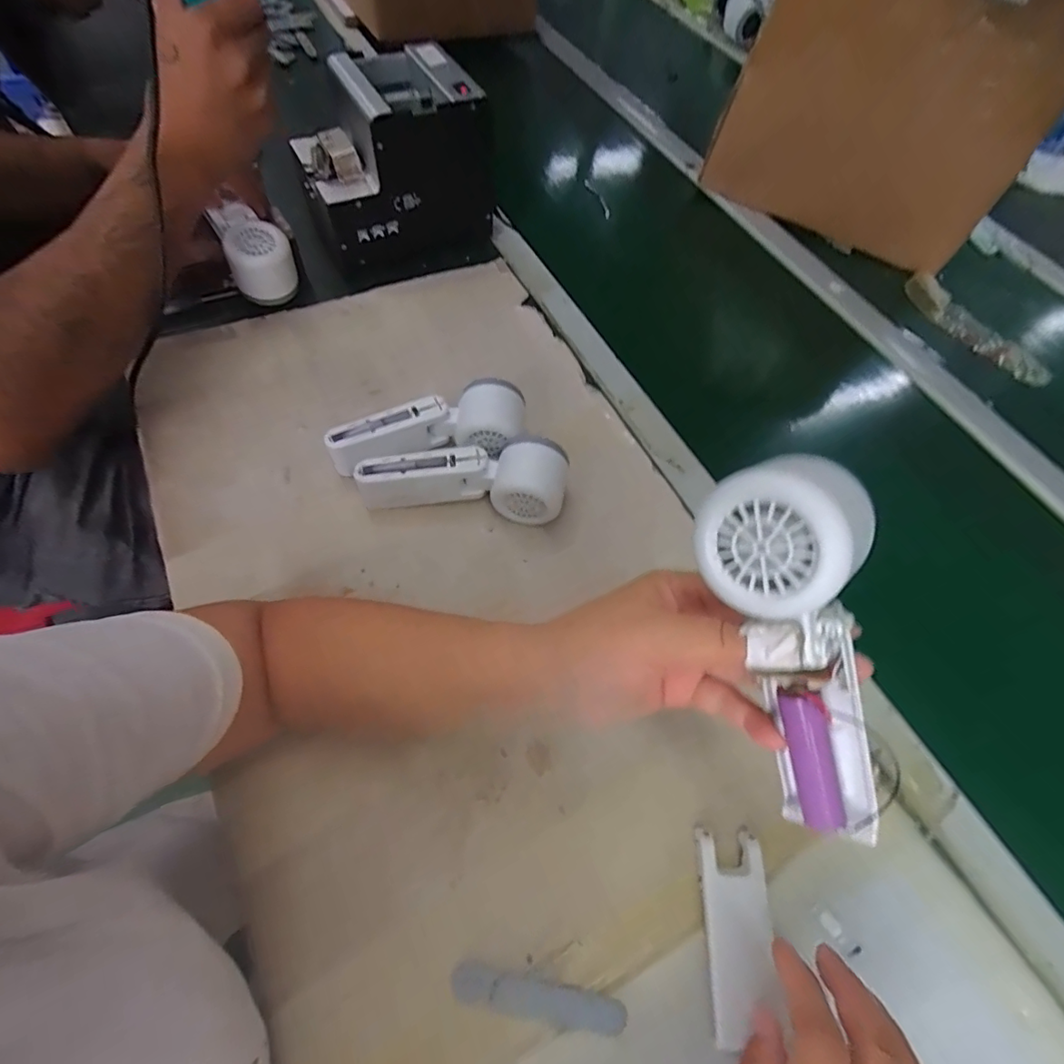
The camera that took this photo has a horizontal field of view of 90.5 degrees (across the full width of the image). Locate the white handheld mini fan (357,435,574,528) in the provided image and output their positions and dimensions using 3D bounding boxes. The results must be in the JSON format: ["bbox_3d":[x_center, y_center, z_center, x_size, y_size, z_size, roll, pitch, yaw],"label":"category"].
[{"bbox_3d":[-0.056,-0.044,0.430,0.167,0.052,0.047,5,60,-1],"label":"white handheld mini fan"}]

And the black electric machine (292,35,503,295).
[{"bbox_3d":[-0.159,-0.408,0.575,0.182,0.147,0.180,-22,64,-16],"label":"black electric machine"}]

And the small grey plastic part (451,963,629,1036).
[{"bbox_3d":[0.004,0.259,0.292,0.096,0.004,0.018,11,60,3],"label":"small grey plastic part"}]

